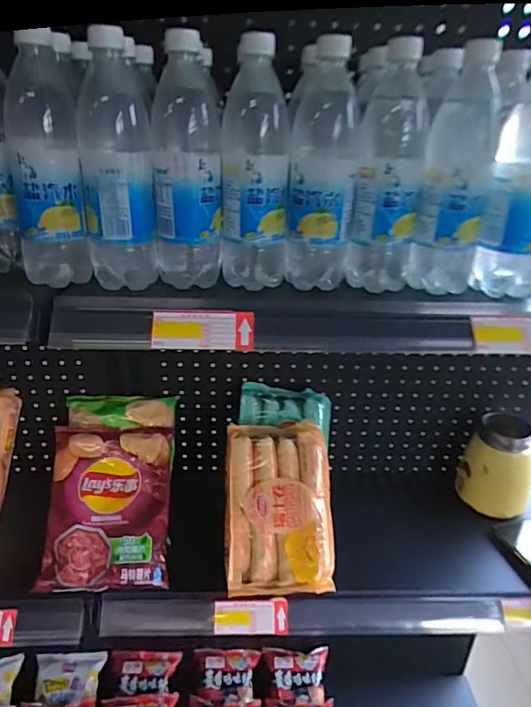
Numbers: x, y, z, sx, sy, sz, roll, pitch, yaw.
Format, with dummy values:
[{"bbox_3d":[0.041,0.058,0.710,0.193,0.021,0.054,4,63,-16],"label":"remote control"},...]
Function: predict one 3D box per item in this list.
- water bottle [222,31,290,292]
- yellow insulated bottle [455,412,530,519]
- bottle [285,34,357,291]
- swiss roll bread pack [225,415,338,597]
[{"bbox_3d":[-0.010,-0.181,0.508,0.066,0.225,0.076,1,24,-2],"label":"water bottle"},{"bbox_3d":[0.372,0.172,0.800,0.109,0.132,0.104,14,27,26],"label":"yellow insulated bottle"},{"bbox_3d":[0.055,-0.178,0.503,0.062,0.228,0.065,3,24,3],"label":"bottle"},{"bbox_3d":[0.018,0.200,0.667,0.137,0.215,0.034,-2,-20,1],"label":"swiss roll bread pack"}]

